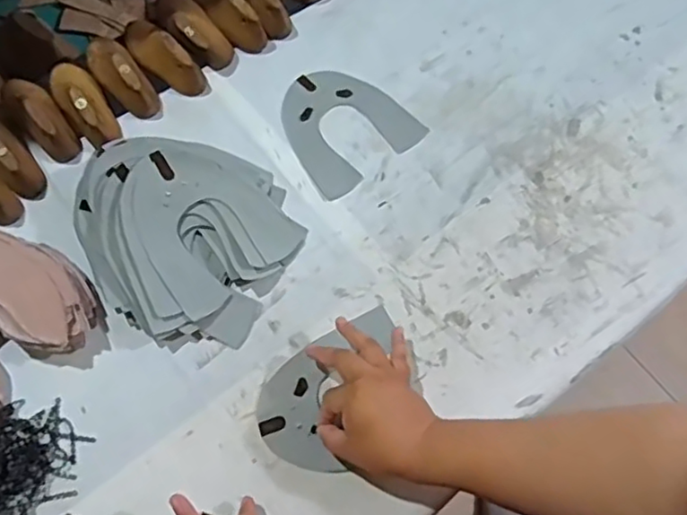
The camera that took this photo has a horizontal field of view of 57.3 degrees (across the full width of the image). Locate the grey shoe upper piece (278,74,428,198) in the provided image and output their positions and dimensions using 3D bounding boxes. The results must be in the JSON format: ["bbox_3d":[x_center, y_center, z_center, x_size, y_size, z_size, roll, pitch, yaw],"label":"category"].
[{"bbox_3d":[-0.006,-0.167,0.771,0.148,0.005,0.163,-37,71,-15],"label":"grey shoe upper piece"}]

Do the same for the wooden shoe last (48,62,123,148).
[{"bbox_3d":[-0.316,-0.191,0.757,0.052,0.053,0.147,-30,69,-13],"label":"wooden shoe last"}]

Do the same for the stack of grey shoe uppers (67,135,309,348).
[{"bbox_3d":[-0.177,-0.035,0.678,0.235,0.068,0.225,25,68,11],"label":"stack of grey shoe uppers"}]

